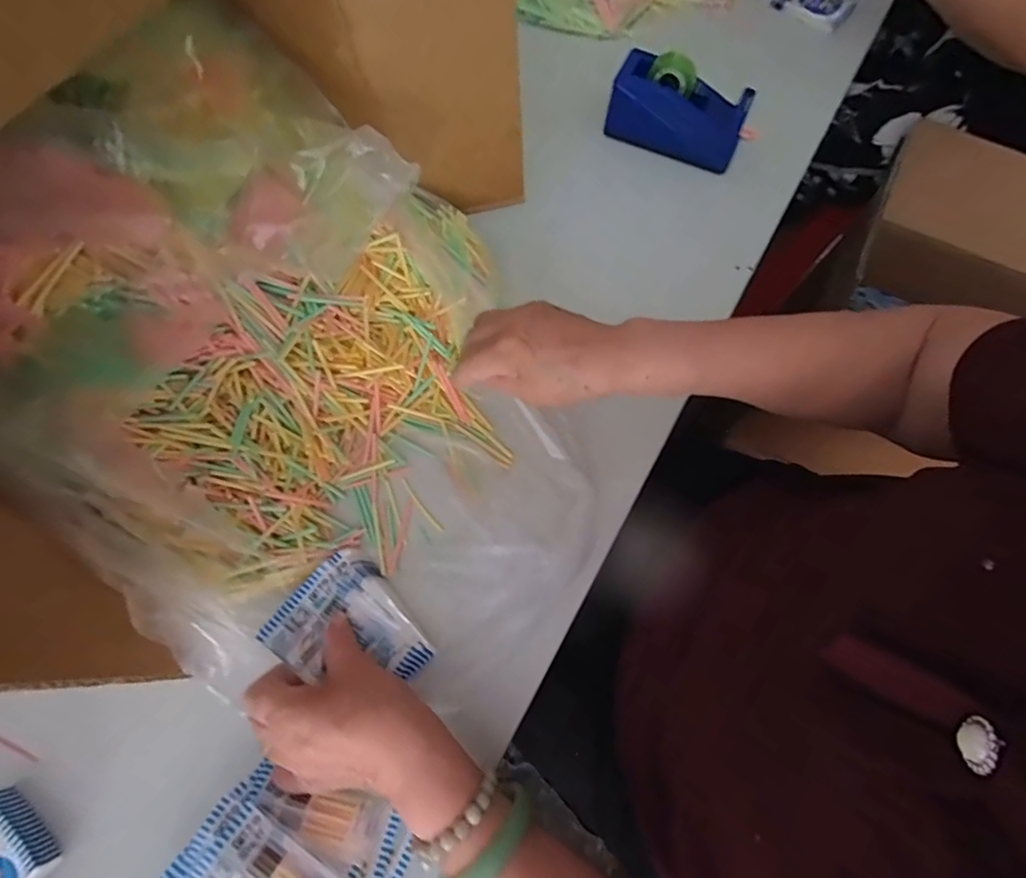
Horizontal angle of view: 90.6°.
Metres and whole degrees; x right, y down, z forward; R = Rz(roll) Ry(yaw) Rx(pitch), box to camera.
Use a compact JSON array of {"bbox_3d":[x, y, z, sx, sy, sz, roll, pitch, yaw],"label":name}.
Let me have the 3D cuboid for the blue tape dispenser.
[{"bbox_3d":[0.183,-0.365,0.565,0.147,0.077,0.053,24,71,7],"label":"blue tape dispenser"}]

